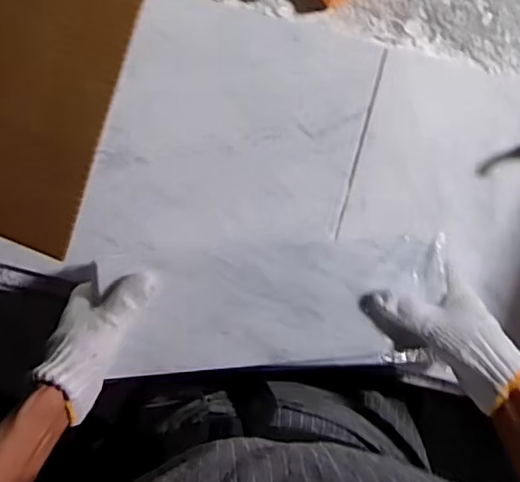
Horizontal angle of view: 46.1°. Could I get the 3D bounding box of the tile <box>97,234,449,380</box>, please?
[{"bbox_3d":[0.022,0.055,0.535,0.275,0.013,0.109,-3,84,0],"label":"tile"}]

